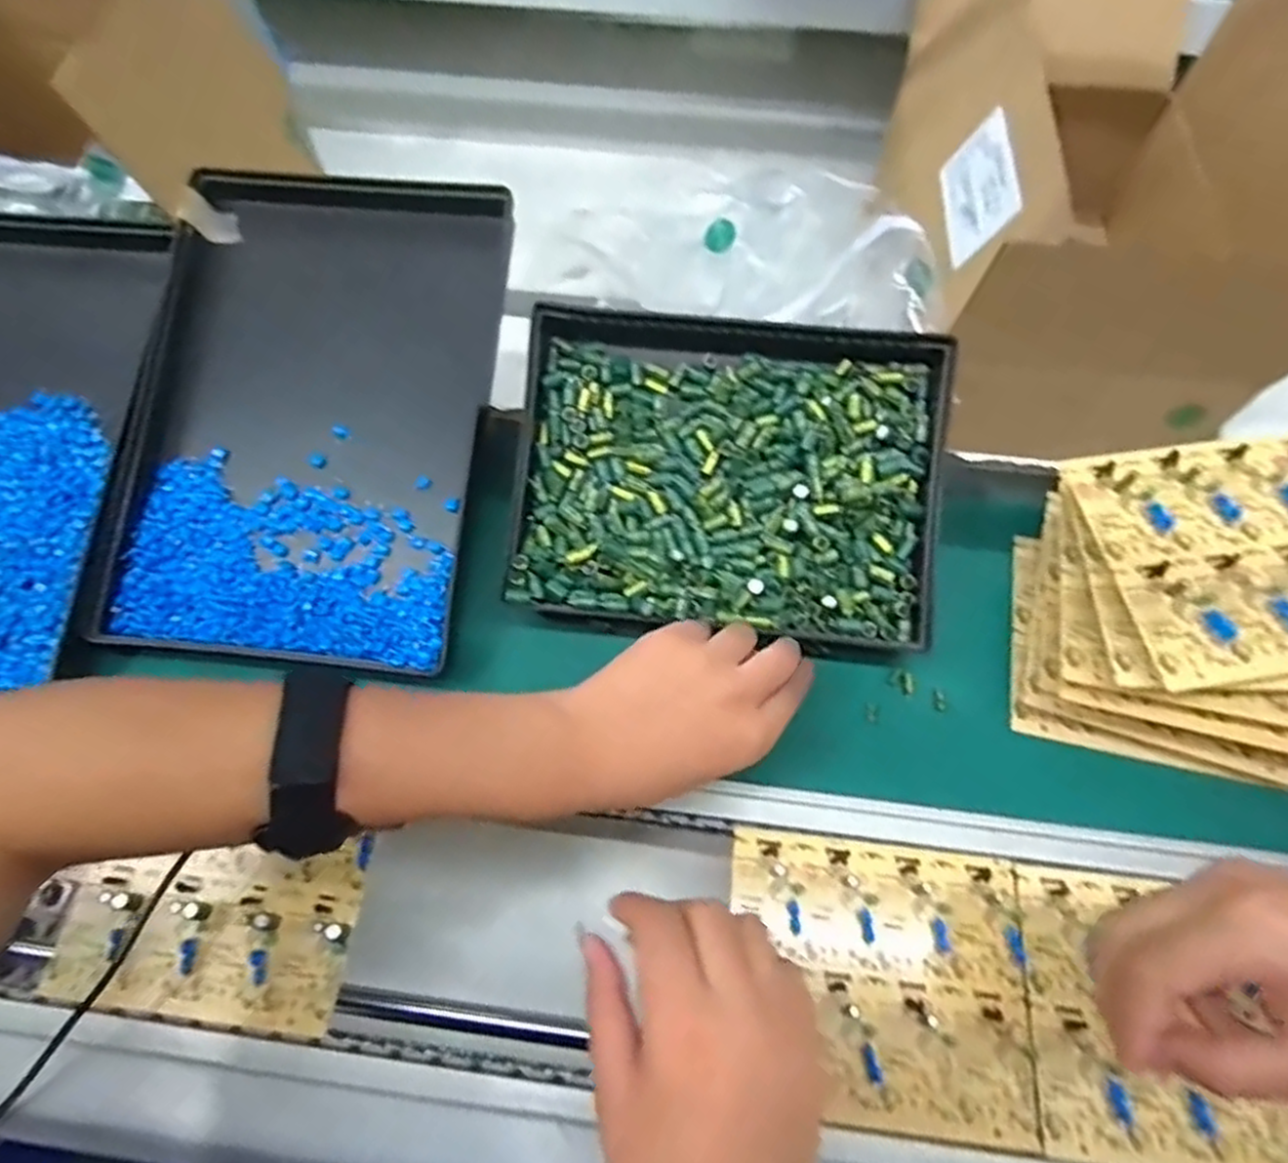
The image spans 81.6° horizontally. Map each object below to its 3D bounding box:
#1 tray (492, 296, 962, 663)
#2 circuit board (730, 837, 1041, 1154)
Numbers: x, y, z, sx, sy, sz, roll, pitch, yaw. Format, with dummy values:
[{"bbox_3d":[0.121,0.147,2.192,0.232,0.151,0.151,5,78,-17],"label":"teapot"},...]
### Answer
[{"bbox_3d":[0.046,-0.056,0.400,0.222,0.031,0.164,7,81,4],"label":"tray"},{"bbox_3d":[0.110,0.187,0.350,0.136,0.006,0.118,6,65,3],"label":"circuit board"}]

